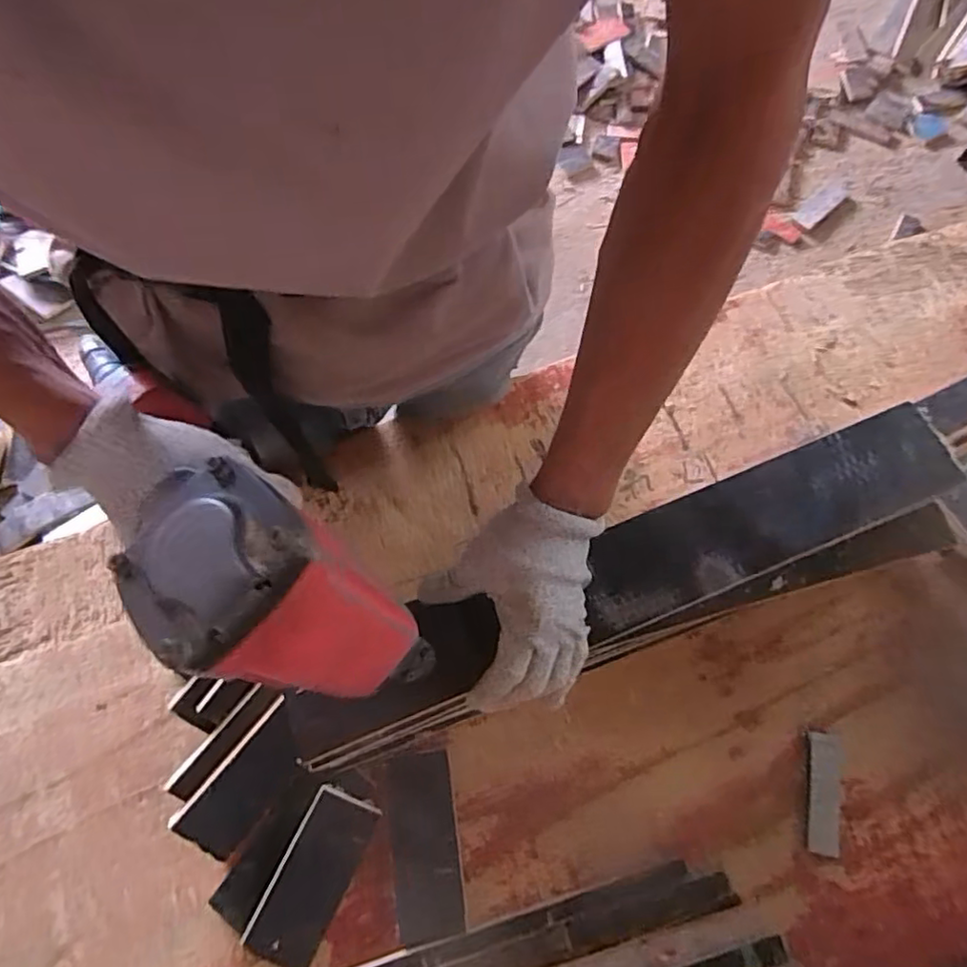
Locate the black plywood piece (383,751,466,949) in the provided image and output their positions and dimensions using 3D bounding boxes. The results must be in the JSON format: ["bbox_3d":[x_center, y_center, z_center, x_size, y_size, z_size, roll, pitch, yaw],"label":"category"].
[{"bbox_3d":[-0.053,0.323,0.556,0.059,0.008,0.144,-8,67,-2],"label":"black plywood piece"}]

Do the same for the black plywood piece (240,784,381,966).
[{"bbox_3d":[-0.150,0.343,0.545,0.060,0.016,0.139,24,69,11],"label":"black plywood piece"}]

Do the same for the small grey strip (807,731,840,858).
[{"bbox_3d":[0.311,0.283,0.568,0.028,0.012,0.100,8,67,4],"label":"small grey strip"}]

